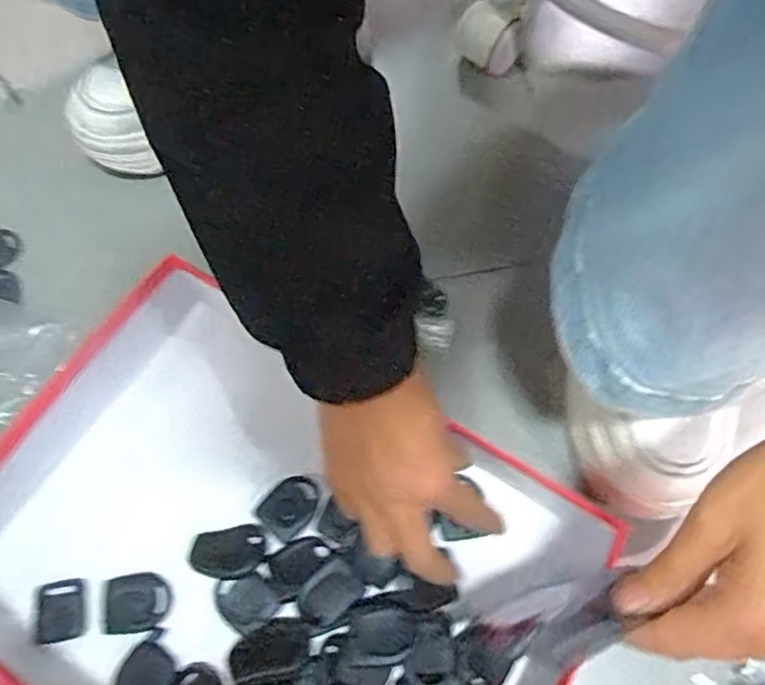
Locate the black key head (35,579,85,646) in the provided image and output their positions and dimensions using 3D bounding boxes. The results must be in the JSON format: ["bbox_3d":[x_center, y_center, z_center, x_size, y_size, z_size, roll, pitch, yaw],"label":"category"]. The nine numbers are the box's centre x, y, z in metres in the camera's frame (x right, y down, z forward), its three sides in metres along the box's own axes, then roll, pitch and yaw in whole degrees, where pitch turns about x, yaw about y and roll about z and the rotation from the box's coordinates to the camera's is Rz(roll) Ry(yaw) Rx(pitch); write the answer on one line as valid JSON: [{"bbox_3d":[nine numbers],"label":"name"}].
[{"bbox_3d":[-0.193,0.161,0.369,0.028,0.005,0.033,-10,68,-3],"label":"black key head"}]

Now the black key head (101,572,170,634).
[{"bbox_3d":[-0.147,0.155,0.365,0.035,0.005,0.033,-1,68,1],"label":"black key head"}]

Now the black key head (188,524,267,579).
[{"bbox_3d":[-0.094,0.127,0.371,0.043,0.010,0.029,-14,68,-5],"label":"black key head"}]

